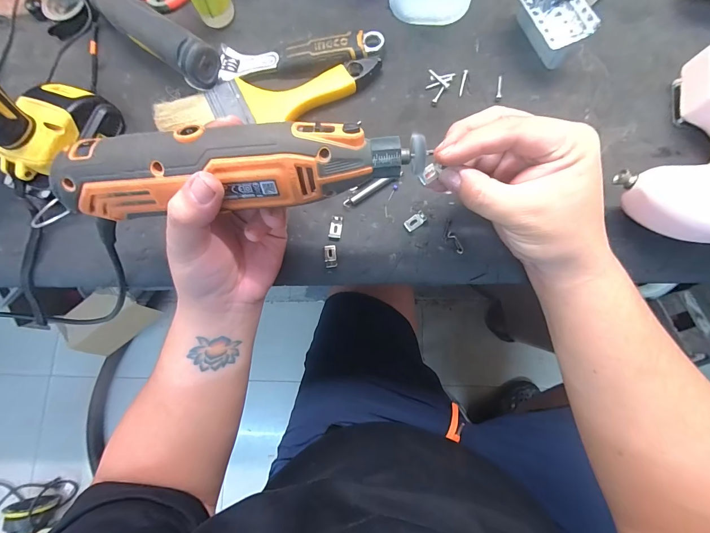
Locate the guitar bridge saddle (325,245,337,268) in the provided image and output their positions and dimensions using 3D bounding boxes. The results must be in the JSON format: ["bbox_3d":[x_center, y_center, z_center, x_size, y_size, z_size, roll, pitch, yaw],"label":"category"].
[{"bbox_3d":[-0.023,-0.009,0.299,0.011,0.006,0.021,-5,82,2],"label":"guitar bridge saddle"}]

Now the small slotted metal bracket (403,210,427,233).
[{"bbox_3d":[0.057,-0.042,0.301,0.022,0.006,0.011,-36,82,-3],"label":"small slotted metal bracket"}]

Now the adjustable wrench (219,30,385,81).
[{"bbox_3d":[-0.055,-0.215,0.331,0.165,0.018,0.036,-3,82,2],"label":"adjustable wrench"}]

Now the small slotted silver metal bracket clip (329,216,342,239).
[{"bbox_3d":[-0.018,-0.037,0.305,0.011,0.004,0.021,9,83,4],"label":"small slotted silver metal bracket clip"}]

